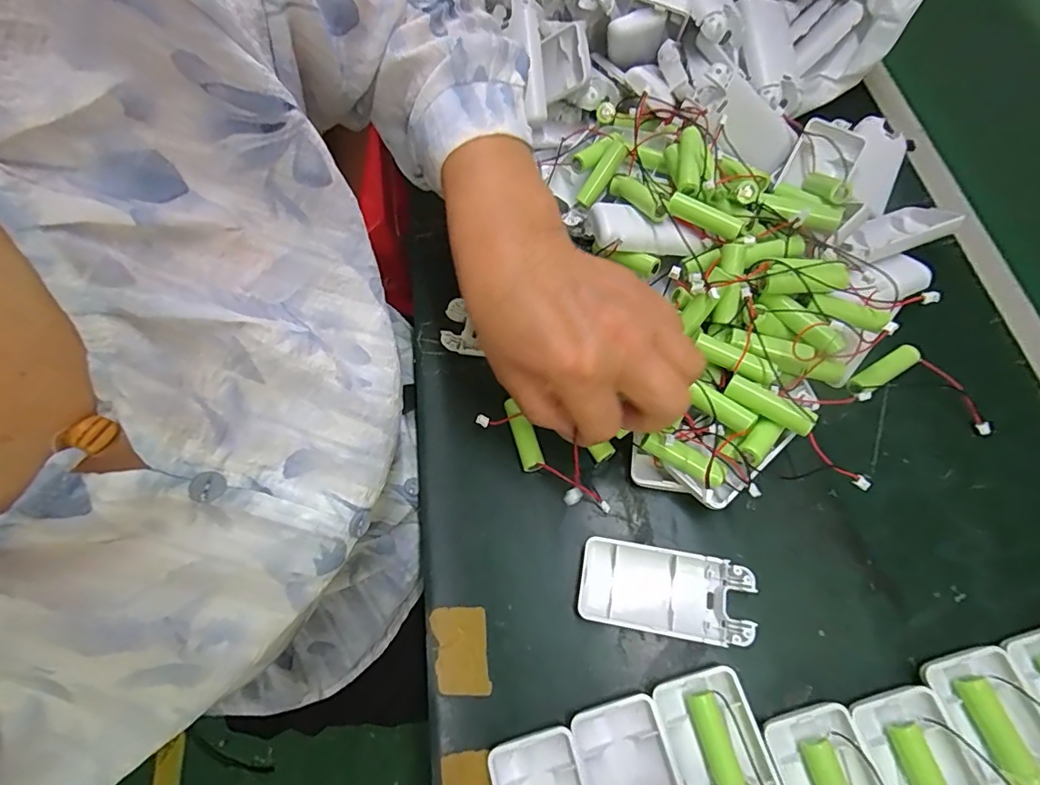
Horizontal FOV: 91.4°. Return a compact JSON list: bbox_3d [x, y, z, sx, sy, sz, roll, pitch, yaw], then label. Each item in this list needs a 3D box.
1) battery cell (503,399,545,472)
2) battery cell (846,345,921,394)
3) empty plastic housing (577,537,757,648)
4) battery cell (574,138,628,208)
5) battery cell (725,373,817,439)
[{"bbox_3d":[0.003,0.029,0.337,0.014,0.016,0.049,-17,64,-5],"label":"battery cell"},{"bbox_3d":[0.243,-0.015,0.338,0.050,0.011,0.014,-29,66,-10],"label":"battery cell"},{"bbox_3d":[0.082,0.114,0.291,0.093,0.015,0.045,8,65,7],"label":"empty plastic housing"},{"bbox_3d":[0.061,-0.161,0.377,0.017,0.013,0.052,38,101,19],"label":"battery cell"},{"bbox_3d":[0.143,0.006,0.288,0.048,0.010,0.012,33,72,16],"label":"battery cell"}]

